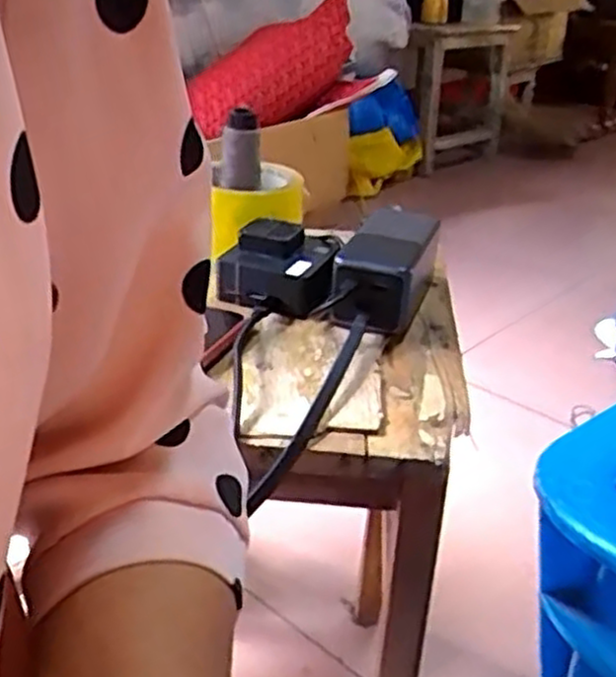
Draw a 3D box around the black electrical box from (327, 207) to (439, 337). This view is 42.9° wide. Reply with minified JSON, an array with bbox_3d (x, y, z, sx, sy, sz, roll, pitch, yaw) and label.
[{"bbox_3d":[0.056,-0.051,0.550,0.060,0.050,0.130,8,28,11],"label":"black electrical box"}]

